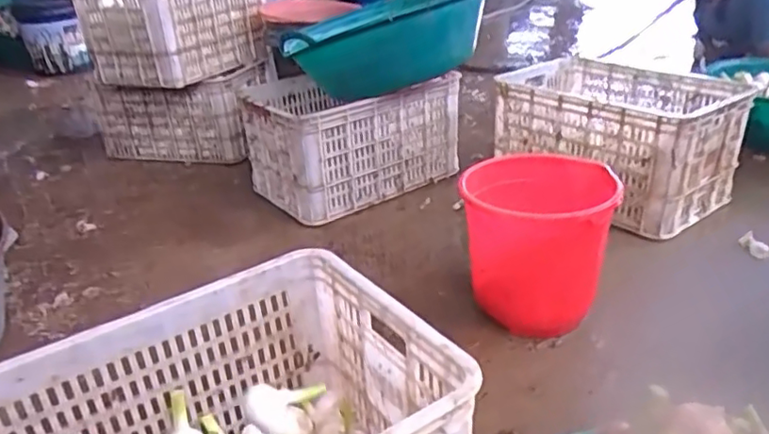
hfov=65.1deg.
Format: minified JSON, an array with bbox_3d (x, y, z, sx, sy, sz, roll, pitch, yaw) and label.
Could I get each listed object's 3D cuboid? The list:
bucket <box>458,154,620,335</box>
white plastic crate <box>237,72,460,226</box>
[{"bbox_3d":[0.288,0.047,1.143,0.249,0.263,0.240,-4,29,2],"label":"bucket"},{"bbox_3d":[-0.103,-0.238,1.737,0.534,0.286,0.411,-19,31,-23],"label":"white plastic crate"}]

